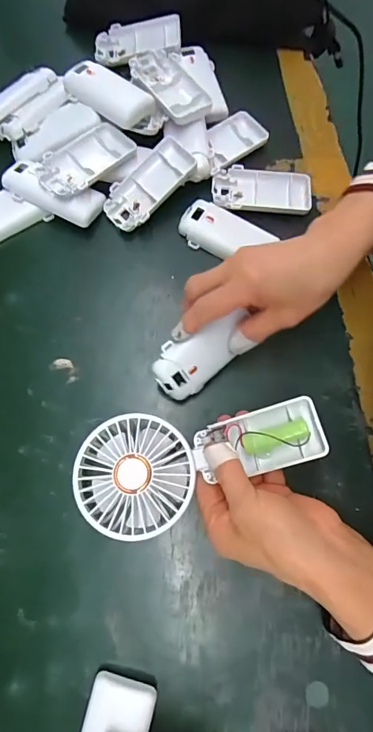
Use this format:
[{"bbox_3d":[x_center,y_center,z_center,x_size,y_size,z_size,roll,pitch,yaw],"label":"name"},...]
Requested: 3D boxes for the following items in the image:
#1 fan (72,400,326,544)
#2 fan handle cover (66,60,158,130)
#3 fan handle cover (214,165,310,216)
[{"bbox_3d":[0.009,0.068,0.304,0.176,0.027,0.080,-13,75,-4],"label":"fan"},{"bbox_3d":[-0.078,-0.263,0.401,0.088,0.017,0.040,35,77,10],"label":"fan handle cover"},{"bbox_3d":[0.073,-0.169,0.402,0.094,0.016,0.049,5,73,2],"label":"fan handle cover"}]

